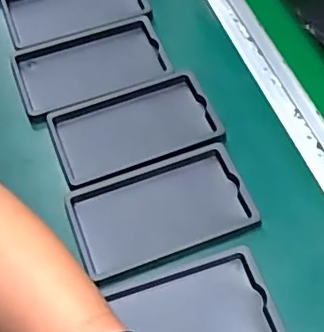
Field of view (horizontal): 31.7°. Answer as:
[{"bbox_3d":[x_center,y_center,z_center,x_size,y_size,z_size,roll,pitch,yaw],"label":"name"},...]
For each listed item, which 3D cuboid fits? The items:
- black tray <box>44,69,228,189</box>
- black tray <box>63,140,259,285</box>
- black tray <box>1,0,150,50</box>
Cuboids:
[{"bbox_3d":[-0.028,-0.037,0.572,0.157,0.016,0.098,-17,58,-11],"label":"black tray"},{"bbox_3d":[-0.002,0.041,0.522,0.157,0.015,0.092,-17,58,-11],"label":"black tray"},{"bbox_3d":[-0.102,-0.187,0.666,0.158,0.013,0.101,-17,58,-11],"label":"black tray"}]

